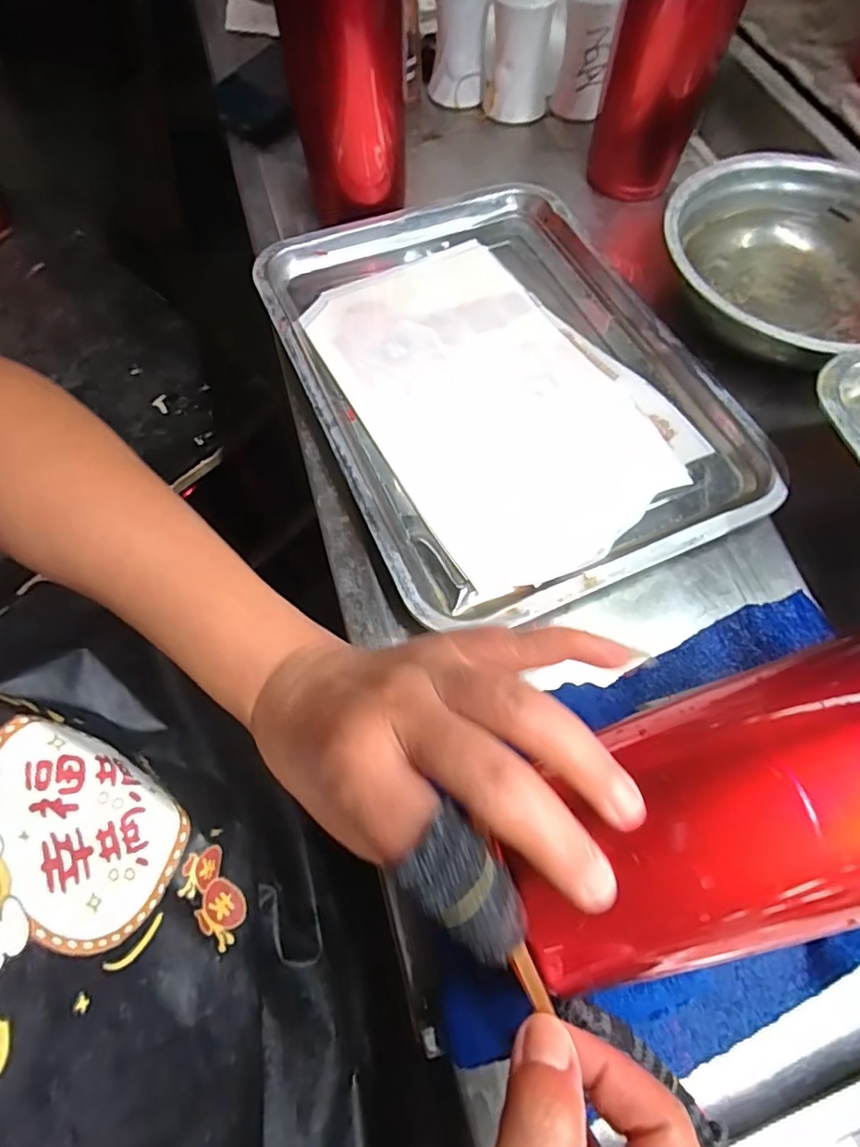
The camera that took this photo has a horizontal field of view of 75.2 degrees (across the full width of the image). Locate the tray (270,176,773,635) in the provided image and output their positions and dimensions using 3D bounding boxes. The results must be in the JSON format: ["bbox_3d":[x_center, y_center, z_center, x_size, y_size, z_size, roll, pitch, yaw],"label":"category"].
[{"bbox_3d":[0.049,-0.139,0.383,0.255,0.023,0.334,-23,69,-9],"label":"tray"}]

